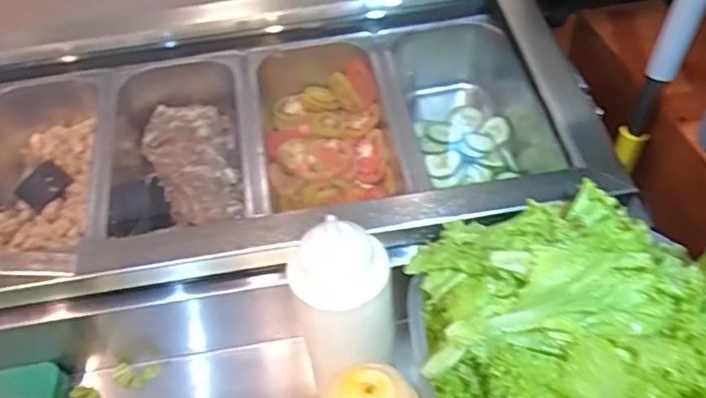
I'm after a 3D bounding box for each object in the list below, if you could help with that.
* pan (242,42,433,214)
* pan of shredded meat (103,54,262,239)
[{"bbox_3d":[-0.038,-0.095,0.768,0.195,0.089,0.266,-10,46,-4],"label":"pan"},{"bbox_3d":[-0.211,-0.055,0.764,0.171,0.094,0.313,-10,46,-4],"label":"pan of shredded meat"}]

